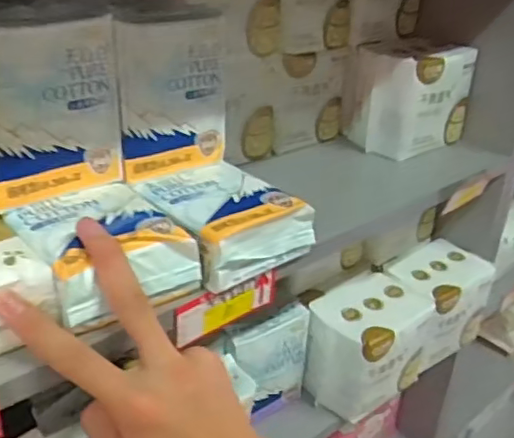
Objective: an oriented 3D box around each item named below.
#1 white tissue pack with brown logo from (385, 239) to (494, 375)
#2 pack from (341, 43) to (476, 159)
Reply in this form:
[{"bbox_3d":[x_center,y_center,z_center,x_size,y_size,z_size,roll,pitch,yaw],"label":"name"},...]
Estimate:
[{"bbox_3d":[0.214,0.101,0.724,0.123,0.096,0.085,-17,35,-35],"label":"white tissue pack with brown logo"},{"bbox_3d":[0.169,-0.140,0.671,0.123,0.107,0.091,-17,34,-34],"label":"pack"}]

